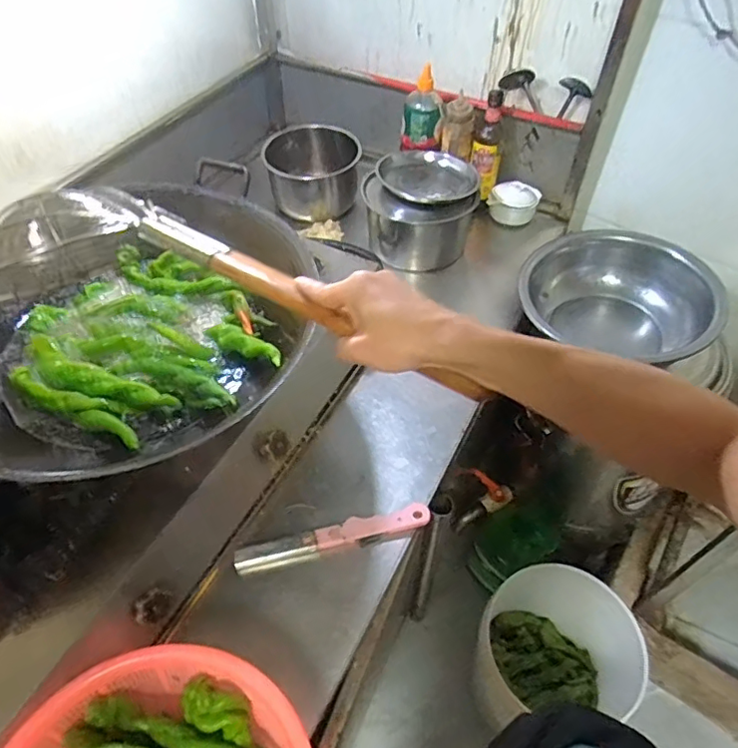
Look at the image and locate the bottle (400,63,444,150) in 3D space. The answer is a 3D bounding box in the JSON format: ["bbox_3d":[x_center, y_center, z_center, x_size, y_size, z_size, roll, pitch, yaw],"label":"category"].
[{"bbox_3d":[0.108,-0.539,1.153,0.078,0.132,0.046,6,51,4],"label":"bottle"}]

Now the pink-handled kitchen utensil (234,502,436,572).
[{"bbox_3d":[-0.048,0.227,0.789,0.271,0.026,0.034,-11,52,-10],"label":"pink-handled kitchen utensil"}]

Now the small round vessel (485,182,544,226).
[{"bbox_3d":[0.315,-0.376,1.242,0.101,0.062,0.101,0,51,-1],"label":"small round vessel"}]

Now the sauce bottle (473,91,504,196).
[{"bbox_3d":[0.250,-0.492,1.209,0.063,0.202,0.066,0,27,-1],"label":"sauce bottle"}]

